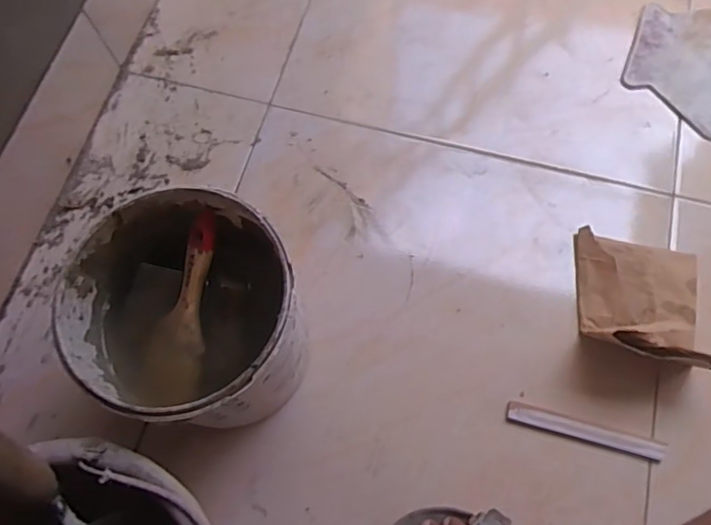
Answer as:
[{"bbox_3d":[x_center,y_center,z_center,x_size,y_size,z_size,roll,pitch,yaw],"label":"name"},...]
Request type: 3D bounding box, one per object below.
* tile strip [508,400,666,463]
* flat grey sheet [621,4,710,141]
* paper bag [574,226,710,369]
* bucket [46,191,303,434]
[{"bbox_3d":[0.232,0.169,0.545,0.153,0.010,0.019,14,72,7],"label":"tile strip"},{"bbox_3d":[0.421,-0.261,0.698,0.130,0.004,0.201,21,73,9],"label":"flat grey sheet"},{"bbox_3d":[0.301,0.032,0.553,0.127,0.087,0.139,10,71,6],"label":"paper bag"},{"bbox_3d":[-0.134,0.056,0.496,0.169,0.189,0.173,0,70,0],"label":"bucket"}]

